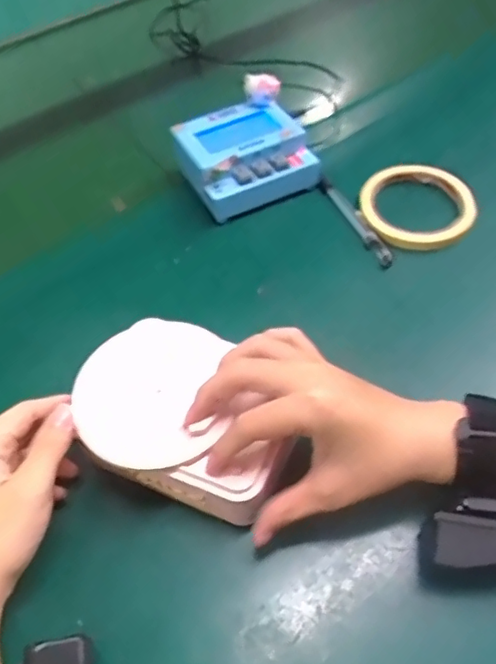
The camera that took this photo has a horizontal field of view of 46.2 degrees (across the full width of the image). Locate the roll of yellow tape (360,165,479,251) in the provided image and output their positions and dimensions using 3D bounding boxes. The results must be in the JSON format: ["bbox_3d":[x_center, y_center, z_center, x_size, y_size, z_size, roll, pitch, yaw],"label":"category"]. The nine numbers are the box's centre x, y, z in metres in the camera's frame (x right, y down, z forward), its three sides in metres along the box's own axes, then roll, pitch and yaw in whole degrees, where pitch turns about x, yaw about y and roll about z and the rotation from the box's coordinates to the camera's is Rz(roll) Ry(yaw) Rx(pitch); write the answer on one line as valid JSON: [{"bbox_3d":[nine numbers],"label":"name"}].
[{"bbox_3d":[0.144,-0.108,0.497,0.093,0.017,0.091,2,53,7],"label":"roll of yellow tape"}]

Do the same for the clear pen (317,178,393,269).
[{"bbox_3d":[0.090,-0.096,0.499,0.010,0.012,0.109,-23,54,-11],"label":"clear pen"}]

